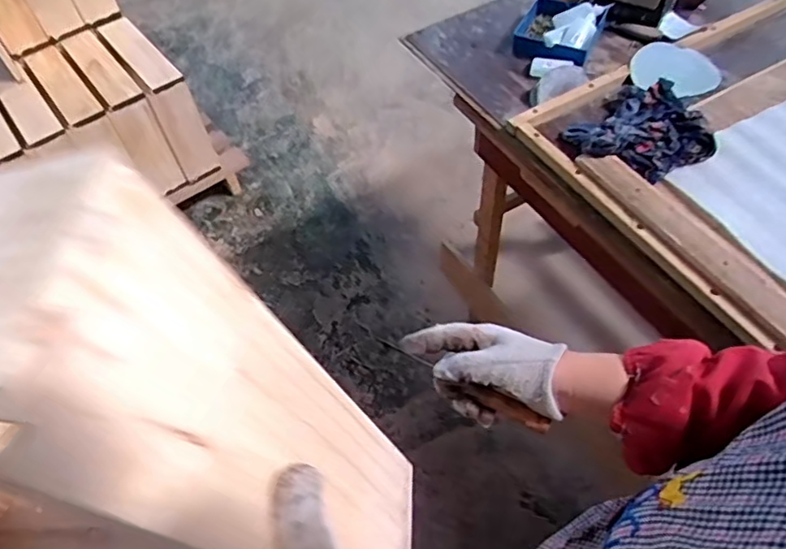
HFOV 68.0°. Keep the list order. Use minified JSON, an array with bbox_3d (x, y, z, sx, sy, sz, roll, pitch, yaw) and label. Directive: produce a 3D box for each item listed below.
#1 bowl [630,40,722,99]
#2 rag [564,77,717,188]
[{"bbox_3d":[0.503,-0.359,1.029,0.151,0.028,0.129,-26,66,-17],"label":"bowl"},{"bbox_3d":[0.408,-0.235,0.937,0.207,0.050,0.221,33,63,25],"label":"rag"}]

